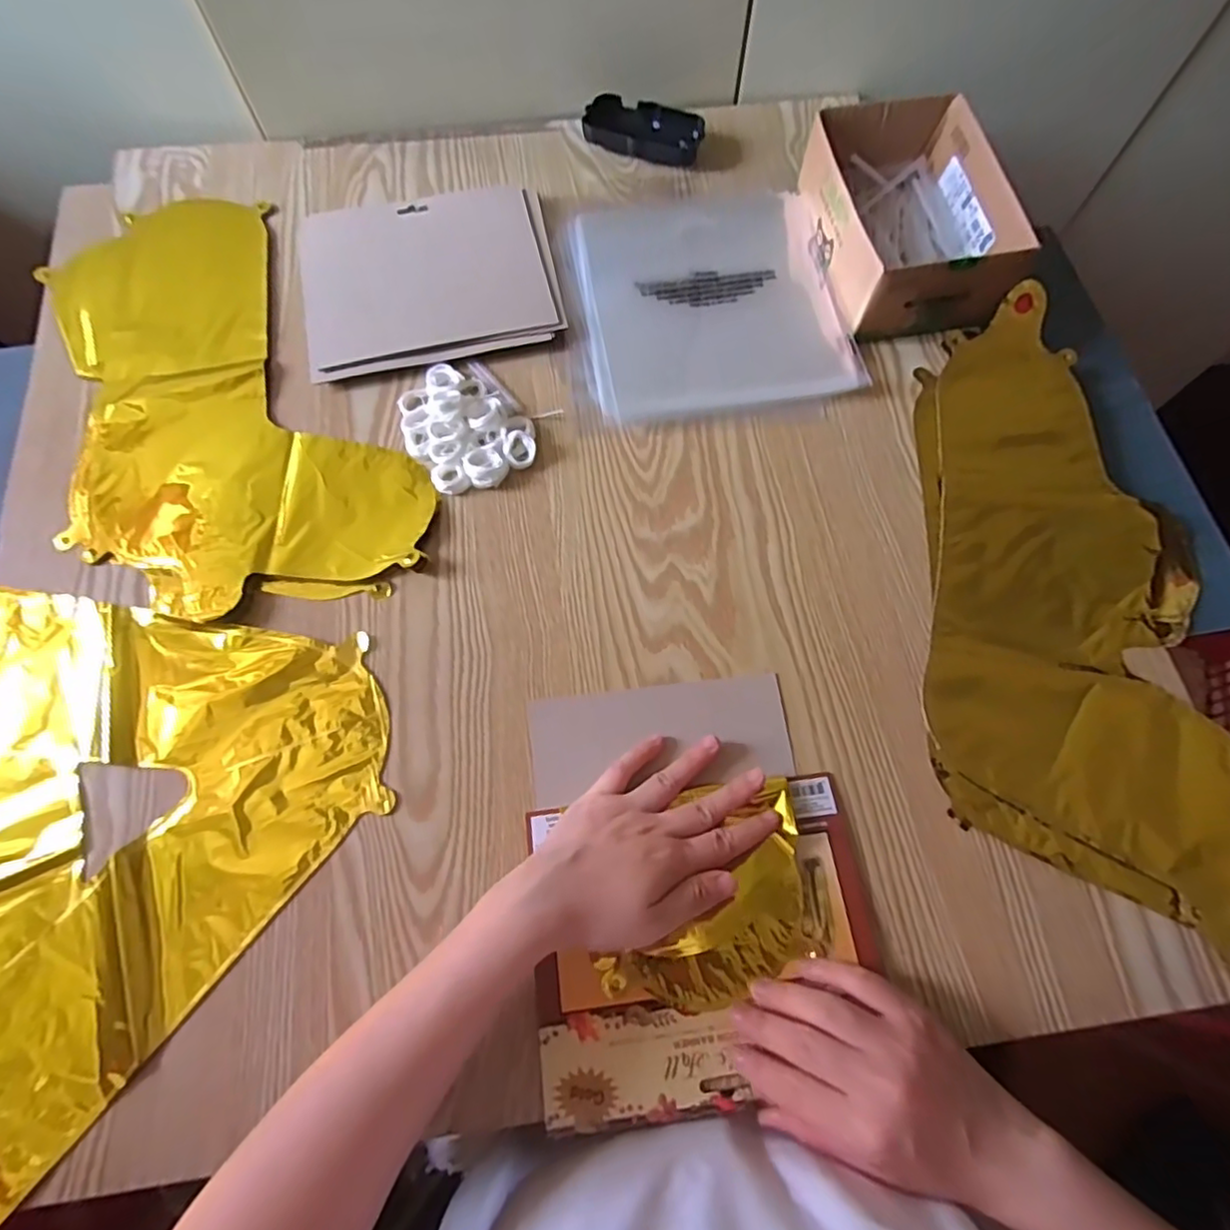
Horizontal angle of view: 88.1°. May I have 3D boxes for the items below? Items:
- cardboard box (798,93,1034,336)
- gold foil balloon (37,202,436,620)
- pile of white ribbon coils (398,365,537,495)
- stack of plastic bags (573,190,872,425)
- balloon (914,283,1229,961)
[{"bbox_3d":[0.240,-0.329,0.530,0.128,0.070,0.189,-9,69,-3],"label":"cardboard box"},{"bbox_3d":[-0.316,-0.174,0.500,0.228,0.009,0.416,-25,71,-9],"label":"gold foil balloon"},{"bbox_3d":[-0.115,-0.143,0.477,0.081,0.024,0.108,-34,72,-12],"label":"pile of white ribbon coils"},{"bbox_3d":[0.077,-0.270,0.531,0.206,0.013,0.228,-8,69,-3],"label":"stack of plastic bags"},{"bbox_3d":[0.313,-0.030,0.437,0.197,0.014,0.427,4,69,2],"label":"balloon"}]

